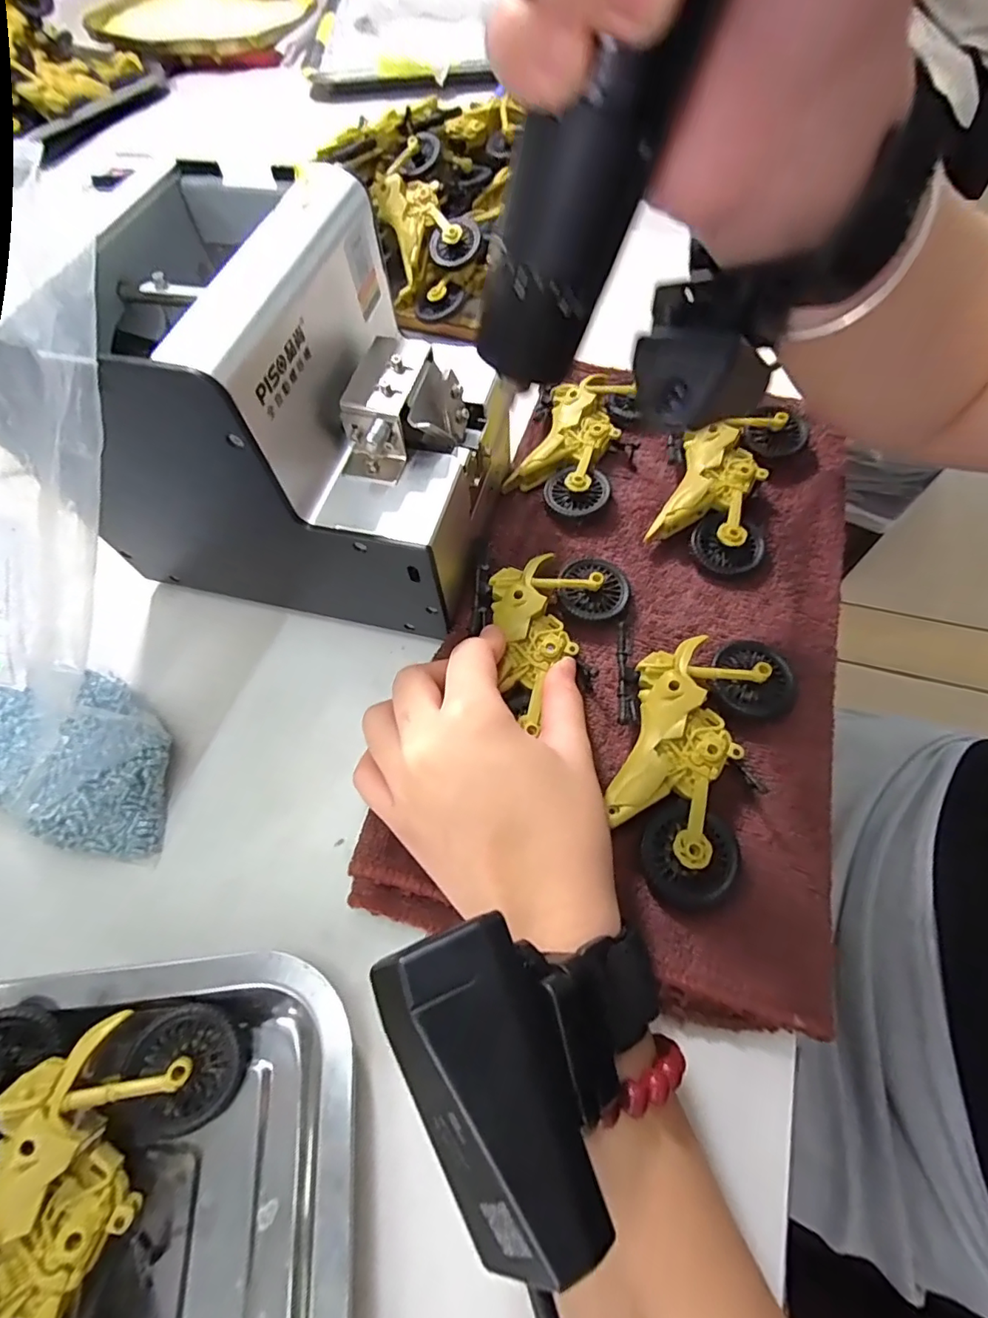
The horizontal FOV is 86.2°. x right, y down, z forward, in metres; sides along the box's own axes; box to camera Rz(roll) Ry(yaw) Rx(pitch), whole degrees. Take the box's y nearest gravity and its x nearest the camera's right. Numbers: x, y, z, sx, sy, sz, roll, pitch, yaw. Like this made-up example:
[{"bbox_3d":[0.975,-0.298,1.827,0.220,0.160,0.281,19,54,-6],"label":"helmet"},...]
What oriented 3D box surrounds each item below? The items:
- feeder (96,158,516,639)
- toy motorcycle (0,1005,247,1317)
[{"bbox_3d":[-0.088,-0.105,0.244,0.179,0.144,0.124,16,65,11],"label":"feeder"},{"bbox_3d":[-0.132,0.175,0.166,0.057,0.030,0.113,13,64,9],"label":"toy motorcycle"}]

